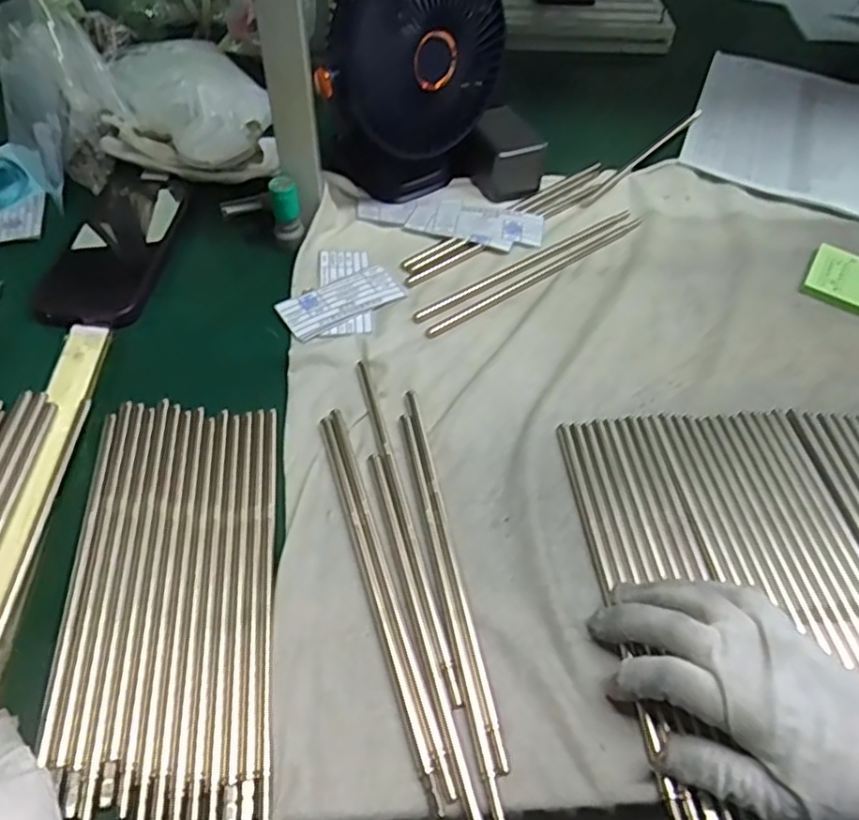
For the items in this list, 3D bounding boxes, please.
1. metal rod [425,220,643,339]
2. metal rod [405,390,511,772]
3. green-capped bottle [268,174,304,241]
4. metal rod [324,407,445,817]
[{"bbox_3d":[0.093,-0.112,0.527,0.231,0.004,0.010,-31,59,-23],"label":"metal rod"},{"bbox_3d":[0.011,0.079,0.379,0.008,0.004,0.233,-8,53,-9],"label":"metal rod"},{"bbox_3d":[-0.115,-0.160,0.521,0.022,0.049,0.021,-8,53,-8],"label":"green-capped bottle"},{"bbox_3d":[-0.032,0.095,0.366,0.008,0.005,0.232,-14,54,-13],"label":"metal rod"}]

